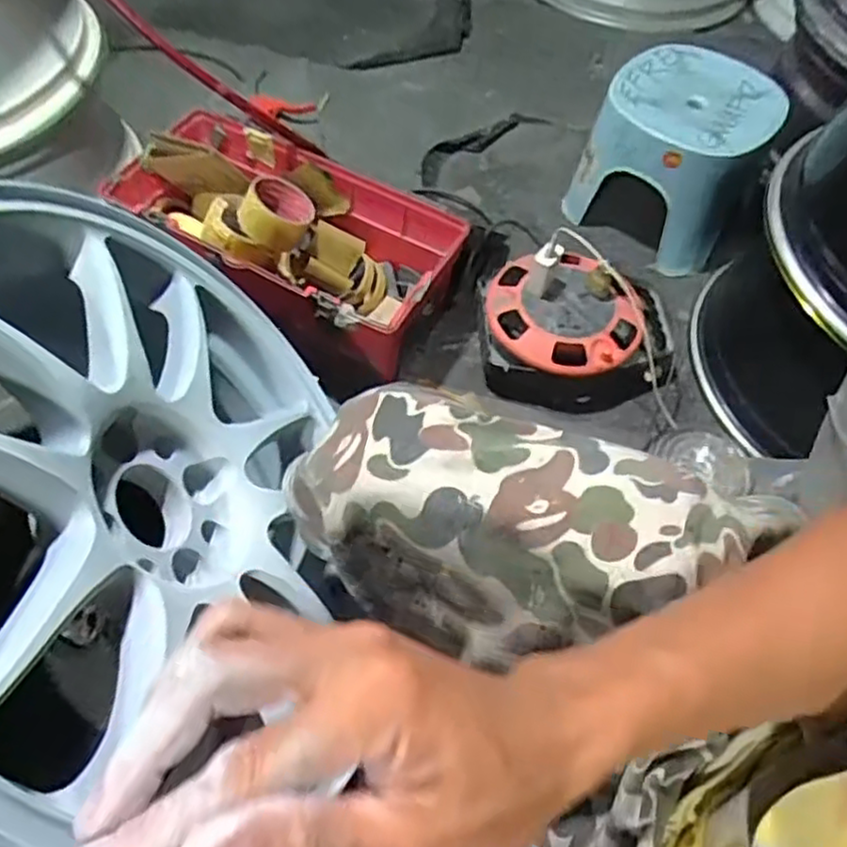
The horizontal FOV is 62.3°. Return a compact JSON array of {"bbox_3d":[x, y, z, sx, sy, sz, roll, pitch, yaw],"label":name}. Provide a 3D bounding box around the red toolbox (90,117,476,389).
[{"bbox_3d":[-0.177,-0.224,0.905,0.428,0.156,0.207,26,59,14],"label":"red toolbox"}]

